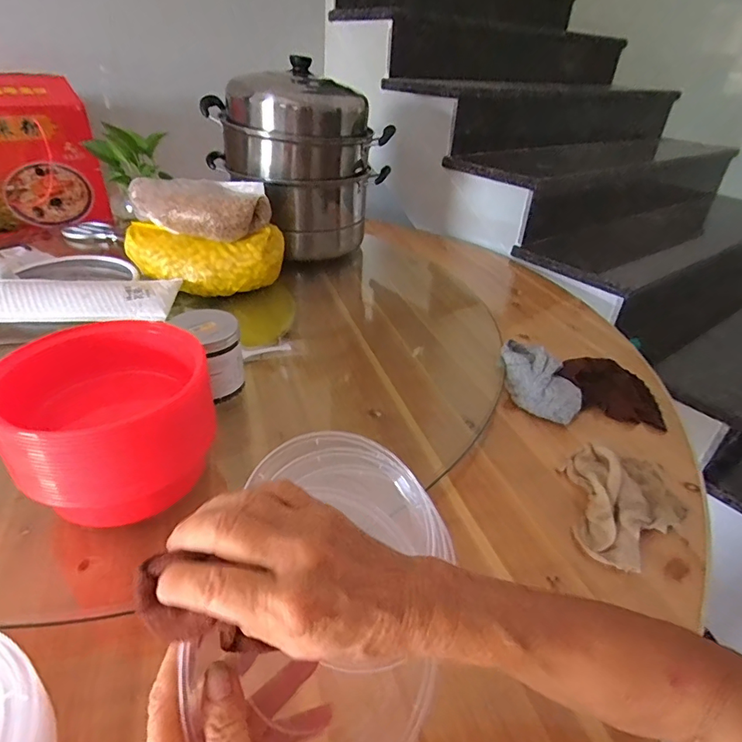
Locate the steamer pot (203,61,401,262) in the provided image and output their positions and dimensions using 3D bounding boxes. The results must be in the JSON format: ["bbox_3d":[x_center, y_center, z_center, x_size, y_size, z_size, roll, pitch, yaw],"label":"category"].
[{"bbox_3d":[-0.156,-0.428,0.974,0.261,0.312,0.288,-25,43,-35],"label":"steamer pot"}]

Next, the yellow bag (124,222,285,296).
[{"bbox_3d":[-0.285,-0.191,0.796,0.263,0.088,0.103,-1,34,-6],"label":"yellow bag"}]

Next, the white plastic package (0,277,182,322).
[{"bbox_3d":[-0.547,-0.108,0.694,0.482,0.023,0.107,-1,51,-5],"label":"white plastic package"}]

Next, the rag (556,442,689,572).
[{"bbox_3d":[0.271,0.135,0.491,0.110,0.032,0.150,7,34,5],"label":"rag"}]

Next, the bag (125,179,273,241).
[{"bbox_3d":[-0.298,-0.271,0.764,0.254,0.072,0.093,11,35,11],"label":"bag"}]

